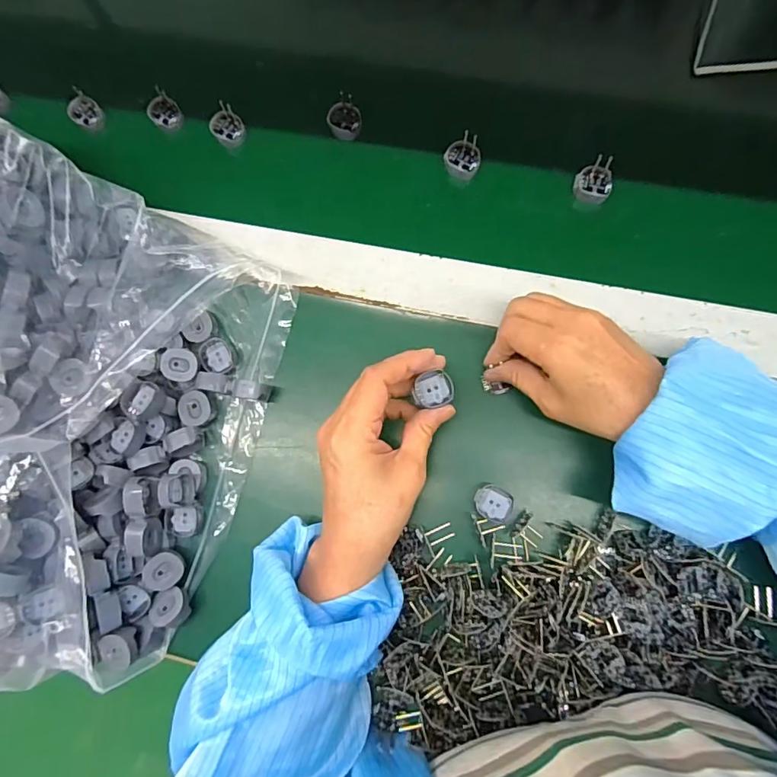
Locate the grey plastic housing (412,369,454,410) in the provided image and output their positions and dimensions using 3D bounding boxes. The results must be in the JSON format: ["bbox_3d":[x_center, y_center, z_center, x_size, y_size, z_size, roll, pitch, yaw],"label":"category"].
[{"bbox_3d":[0.031,0.001,0.335,0.027,0.008,0.022,-8,81,4],"label":"grey plastic housing"}]

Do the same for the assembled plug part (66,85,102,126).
[{"bbox_3d":[-0.277,-0.253,0.450,0.025,0.022,0.025,43,88,9],"label":"assembled plug part"}]

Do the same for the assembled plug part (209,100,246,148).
[{"bbox_3d":[-0.142,-0.230,0.437,0.026,0.031,0.026,-37,81,-1],"label":"assembled plug part"}]

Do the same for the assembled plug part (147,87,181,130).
[{"bbox_3d":[-0.201,-0.248,0.446,0.023,0.027,0.025,40,87,9],"label":"assembled plug part"}]

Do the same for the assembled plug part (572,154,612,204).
[{"bbox_3d":[0.165,-0.165,0.394,0.028,0.021,0.030,-1,82,5],"label":"assembled plug part"}]

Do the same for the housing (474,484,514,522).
[{"bbox_3d":[0.078,0.084,0.362,0.030,0.013,0.024,20,84,8],"label":"housing"}]

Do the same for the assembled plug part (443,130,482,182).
[{"bbox_3d":[0.062,-0.191,0.411,0.028,0.021,0.031,-25,81,1],"label":"assembled plug part"}]

